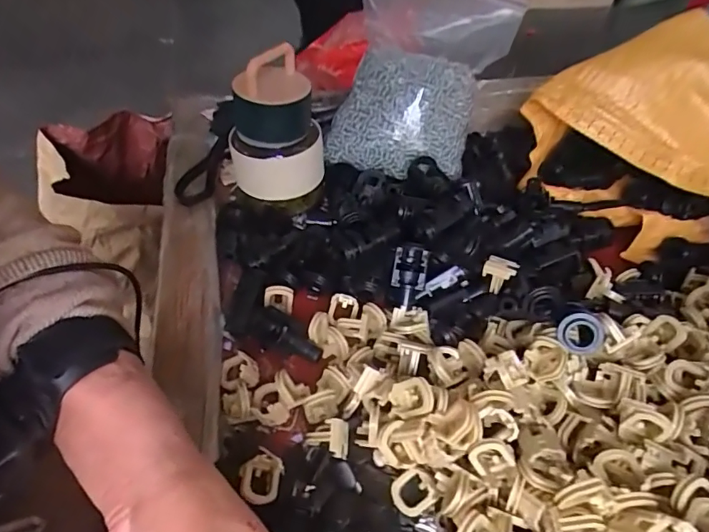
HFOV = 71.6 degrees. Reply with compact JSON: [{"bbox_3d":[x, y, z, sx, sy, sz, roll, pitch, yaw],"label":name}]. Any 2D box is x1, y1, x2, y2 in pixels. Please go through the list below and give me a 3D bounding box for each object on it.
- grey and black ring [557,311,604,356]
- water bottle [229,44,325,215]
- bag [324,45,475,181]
[{"bbox_3d":[0.143,0.042,0.310,0.027,0.026,0.007,47,18,7],"label":"grey and black ring"},{"bbox_3d":[-0.067,-0.113,0.408,0.076,0.115,0.073,-7,48,-8],"label":"water bottle"},{"bbox_3d":[0.045,-0.144,0.460,0.125,0.114,0.055,13,13,6],"label":"bag"}]

